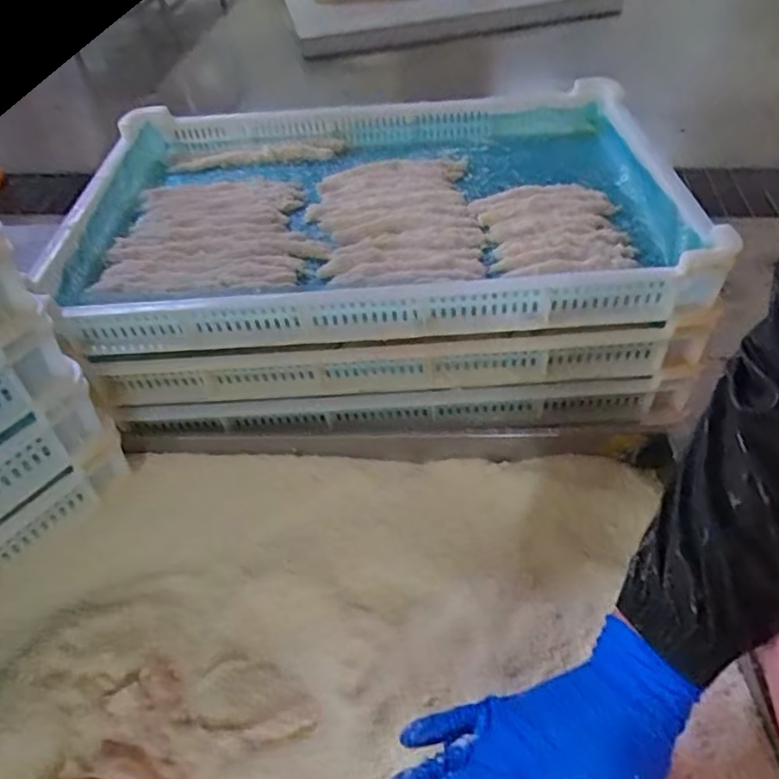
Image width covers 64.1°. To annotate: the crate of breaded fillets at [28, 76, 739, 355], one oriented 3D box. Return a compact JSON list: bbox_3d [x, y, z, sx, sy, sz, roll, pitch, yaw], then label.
[{"bbox_3d":[-0.020,-0.186,0.664,0.597,0.098,0.399,-3,44,4],"label":"crate of breaded fillets"}]

